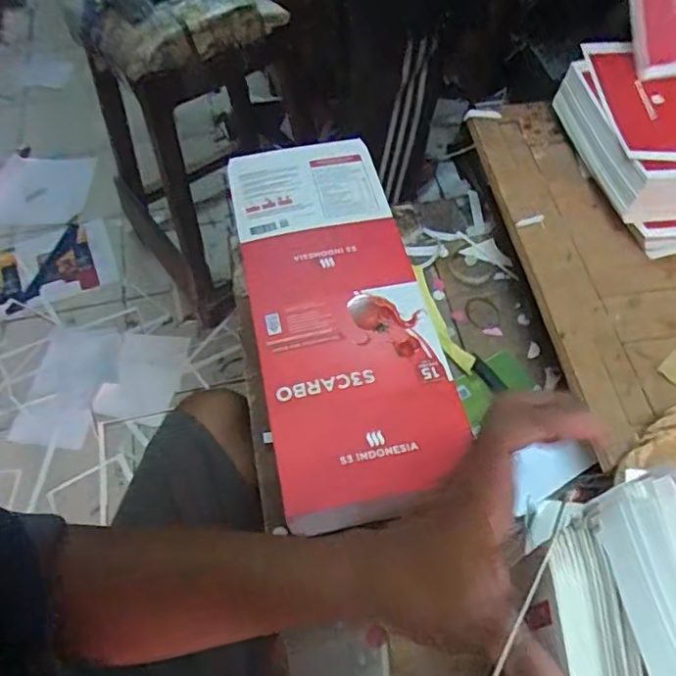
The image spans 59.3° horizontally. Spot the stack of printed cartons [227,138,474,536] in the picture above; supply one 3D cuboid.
[{"bbox_3d":[-0.003,-0.035,0.508,0.143,0.019,0.377,-11,57,-5],"label":"stack of printed cartons"}]

